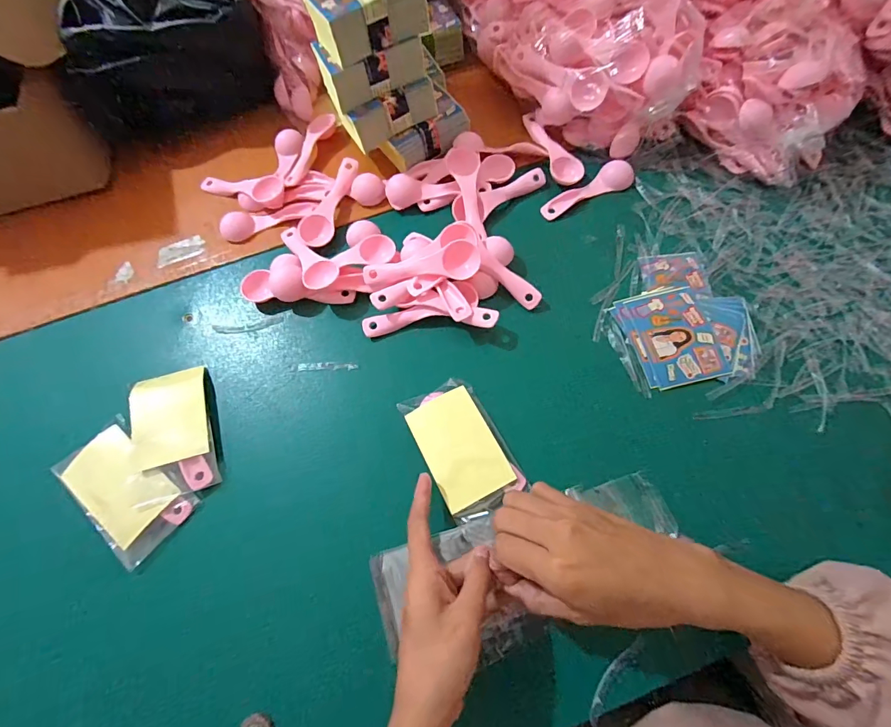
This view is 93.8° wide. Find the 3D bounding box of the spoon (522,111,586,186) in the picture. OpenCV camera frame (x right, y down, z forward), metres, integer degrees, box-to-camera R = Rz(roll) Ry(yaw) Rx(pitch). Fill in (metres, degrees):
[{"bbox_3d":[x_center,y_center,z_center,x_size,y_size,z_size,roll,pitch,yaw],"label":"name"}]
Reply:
[{"bbox_3d":[0.123,-0.245,0.472,0.032,0.014,0.102,-17,69,-4],"label":"spoon"}]

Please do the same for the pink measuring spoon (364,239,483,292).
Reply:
[{"bbox_3d":[-0.024,-0.092,0.400,0.111,0.034,0.029,-4,69,1],"label":"pink measuring spoon"}]

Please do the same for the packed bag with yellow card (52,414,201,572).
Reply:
[{"bbox_3d":[-0.282,0.102,0.359,0.131,0.015,0.066,36,75,15],"label":"packed bag with yellow card"}]

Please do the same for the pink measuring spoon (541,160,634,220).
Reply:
[{"bbox_3d":[0.155,-0.192,0.458,0.113,0.010,0.033,-26,70,-7],"label":"pink measuring spoon"}]

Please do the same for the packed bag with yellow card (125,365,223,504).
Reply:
[{"bbox_3d":[-0.245,0.062,0.371,0.067,0.022,0.108,-18,69,-4],"label":"packed bag with yellow card"}]

